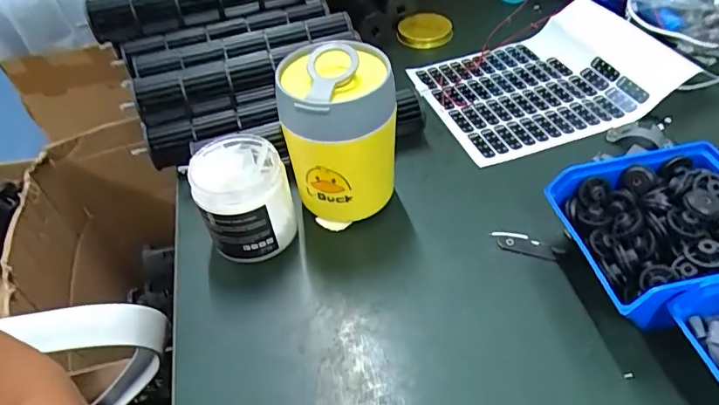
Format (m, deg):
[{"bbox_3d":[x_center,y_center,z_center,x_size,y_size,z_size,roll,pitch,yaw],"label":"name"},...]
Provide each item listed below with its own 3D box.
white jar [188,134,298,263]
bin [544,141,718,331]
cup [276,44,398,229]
[{"bbox_3d":[-0.092,0.001,0.418,0.068,0.090,0.073,-13,47,-6],"label":"white jar"},{"bbox_3d":[0.224,0.022,0.364,0.139,0.070,0.112,-12,47,-5],"label":"bin"},{"bbox_3d":[-0.015,-0.052,0.418,0.089,0.139,0.085,-3,47,4],"label":"cup"}]

